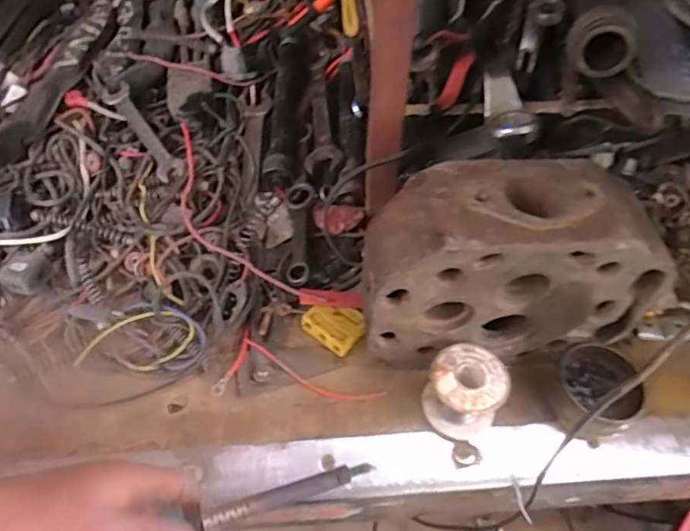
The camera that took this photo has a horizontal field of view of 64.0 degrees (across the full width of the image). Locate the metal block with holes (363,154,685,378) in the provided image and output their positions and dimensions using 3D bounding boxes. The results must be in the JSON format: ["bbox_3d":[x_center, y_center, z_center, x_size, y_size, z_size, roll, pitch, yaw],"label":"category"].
[{"bbox_3d":[0.117,0.000,0.405,0.207,0.133,0.088,-5,55,-4],"label":"metal block with holes"}]

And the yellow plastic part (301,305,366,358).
[{"bbox_3d":[-0.009,0.049,0.463,0.045,0.017,0.039,36,62,22],"label":"yellow plastic part"}]

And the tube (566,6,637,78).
[{"bbox_3d":[0.197,-0.173,0.425,0.049,0.048,0.030,24,48,10],"label":"tube"}]

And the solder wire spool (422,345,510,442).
[{"bbox_3d":[0.089,0.095,0.415,0.055,0.052,0.056,0,55,0],"label":"solder wire spool"}]

